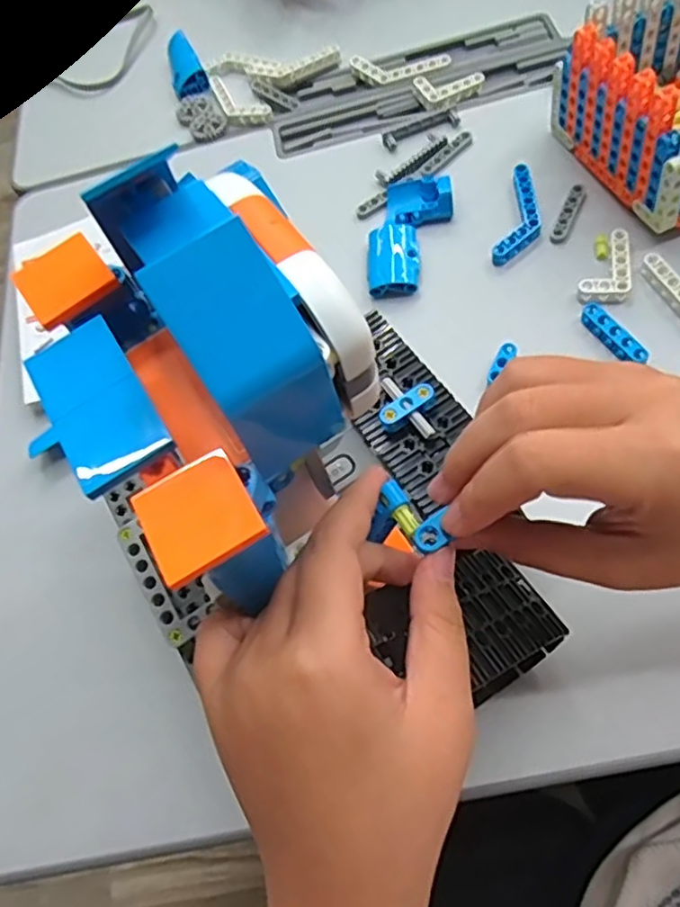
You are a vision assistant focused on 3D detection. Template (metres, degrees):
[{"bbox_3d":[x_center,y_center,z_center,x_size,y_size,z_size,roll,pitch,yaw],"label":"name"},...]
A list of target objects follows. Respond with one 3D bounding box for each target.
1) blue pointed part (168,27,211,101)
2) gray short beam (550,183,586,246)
[{"bbox_3d":[-0.138,-0.347,0.583,0.030,0.013,0.086,-19,61,1],"label":"blue pointed part"},{"bbox_3d":[0.152,-0.160,0.439,0.011,0.007,0.051,20,69,20],"label":"gray short beam"}]

